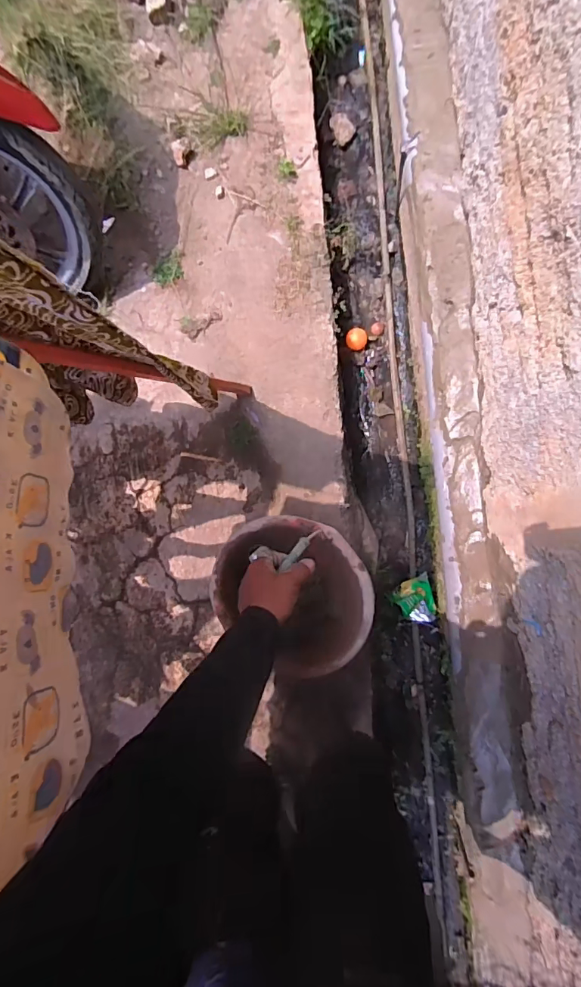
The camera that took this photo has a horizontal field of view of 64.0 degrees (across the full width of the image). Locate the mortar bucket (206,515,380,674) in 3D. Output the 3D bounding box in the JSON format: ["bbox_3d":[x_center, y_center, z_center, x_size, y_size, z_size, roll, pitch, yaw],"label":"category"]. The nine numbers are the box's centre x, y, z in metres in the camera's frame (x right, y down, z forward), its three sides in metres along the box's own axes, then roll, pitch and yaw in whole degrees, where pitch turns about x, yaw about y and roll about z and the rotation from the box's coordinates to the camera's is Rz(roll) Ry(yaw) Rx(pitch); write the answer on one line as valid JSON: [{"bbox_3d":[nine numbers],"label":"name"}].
[{"bbox_3d":[0.002,0.179,0.898,0.291,0.185,0.253,33,81,-3],"label":"mortar bucket"}]

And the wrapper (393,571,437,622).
[{"bbox_3d":[0.350,0.303,1.330,0.112,0.051,0.130,-12,87,6],"label":"wrapper"}]

